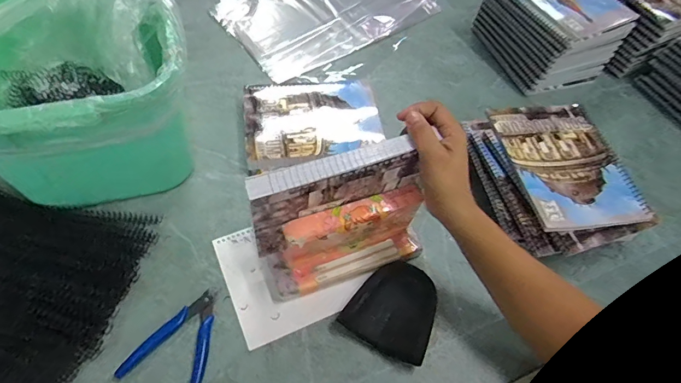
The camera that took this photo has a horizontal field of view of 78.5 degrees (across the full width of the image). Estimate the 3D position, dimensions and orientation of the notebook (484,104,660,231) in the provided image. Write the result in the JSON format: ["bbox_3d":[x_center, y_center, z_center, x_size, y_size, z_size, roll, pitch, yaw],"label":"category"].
[{"bbox_3d":[0.298,-0.041,0.551,0.153,0.019,0.191,-8,57,-8],"label":"notebook"}]

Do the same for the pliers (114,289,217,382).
[{"bbox_3d":[-0.174,0.159,0.453,0.084,0.007,0.112,17,57,5],"label":"pliers"}]

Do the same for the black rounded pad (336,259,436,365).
[{"bbox_3d":[0.066,0.131,0.486,0.095,0.026,0.105,28,58,12],"label":"black rounded pad"}]

